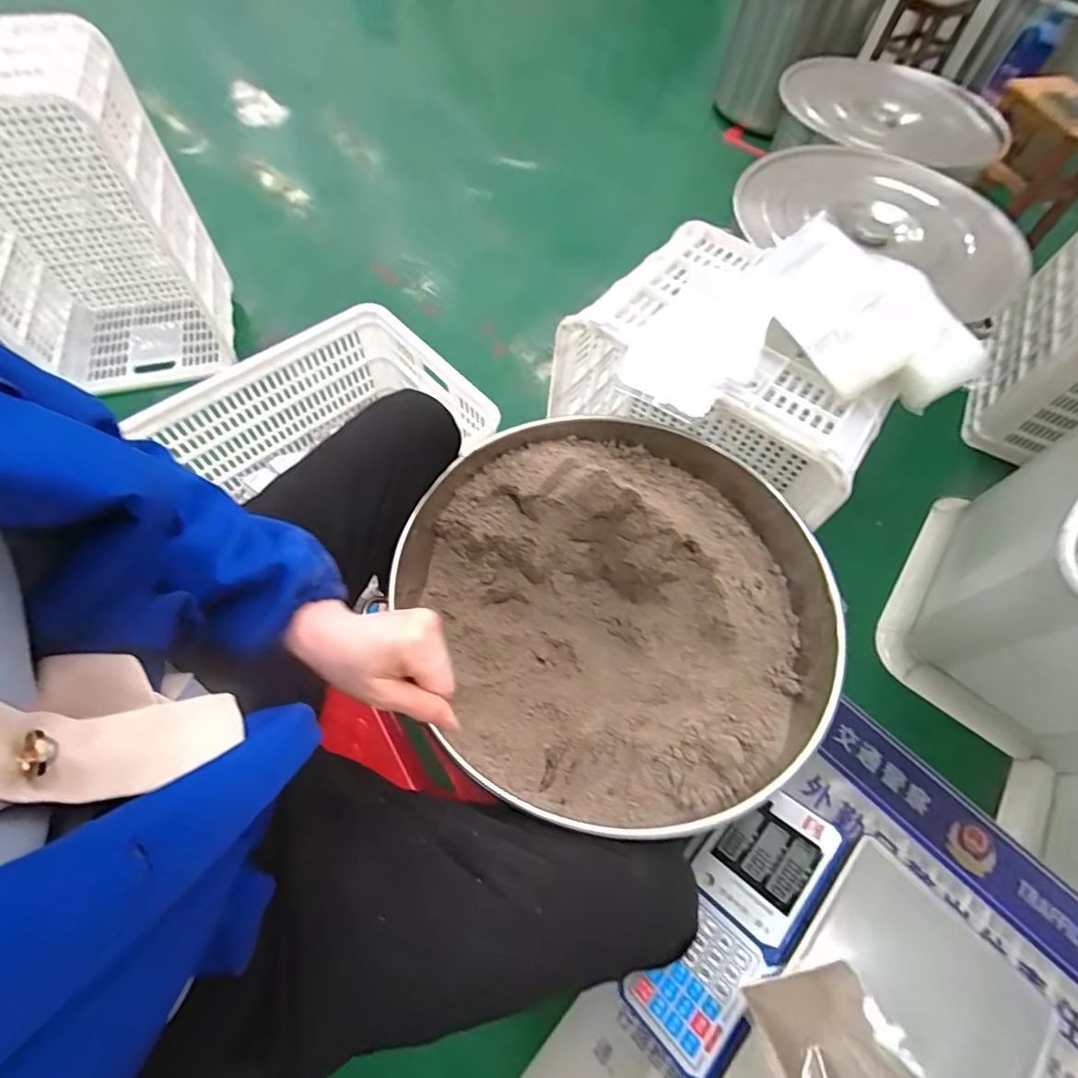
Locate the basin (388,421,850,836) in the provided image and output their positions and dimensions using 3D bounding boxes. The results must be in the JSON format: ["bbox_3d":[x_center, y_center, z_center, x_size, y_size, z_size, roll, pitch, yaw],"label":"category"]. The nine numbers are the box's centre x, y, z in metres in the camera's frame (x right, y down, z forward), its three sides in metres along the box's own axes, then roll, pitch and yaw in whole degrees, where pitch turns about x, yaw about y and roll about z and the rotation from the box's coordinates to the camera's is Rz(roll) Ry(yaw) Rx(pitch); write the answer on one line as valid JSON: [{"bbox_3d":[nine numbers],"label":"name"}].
[{"bbox_3d":[0.107,0.077,0.685,0.467,0.204,0.483,2,62,-3],"label":"basin"}]

